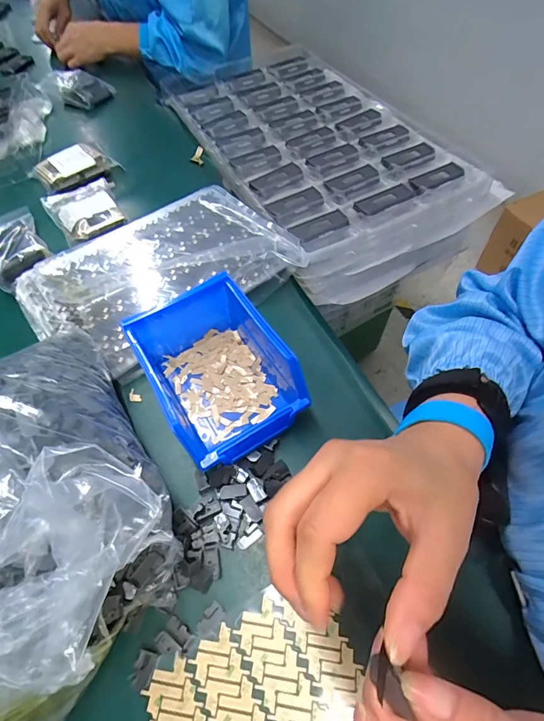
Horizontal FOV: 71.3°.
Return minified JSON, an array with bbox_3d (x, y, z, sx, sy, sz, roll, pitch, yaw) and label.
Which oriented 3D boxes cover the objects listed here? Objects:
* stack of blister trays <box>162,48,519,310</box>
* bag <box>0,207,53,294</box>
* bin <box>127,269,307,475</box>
[{"bbox_3d":[0.060,-0.329,0.610,0.317,0.103,0.512,-31,64,-11],"label":"stack of blister trays"},{"bbox_3d":[-0.315,-0.142,0.458,0.105,0.027,0.084,37,68,23],"label":"bag"},{"bbox_3d":[-0.049,0.002,0.340,0.112,0.064,0.158,-30,61,-14],"label":"bin"}]

